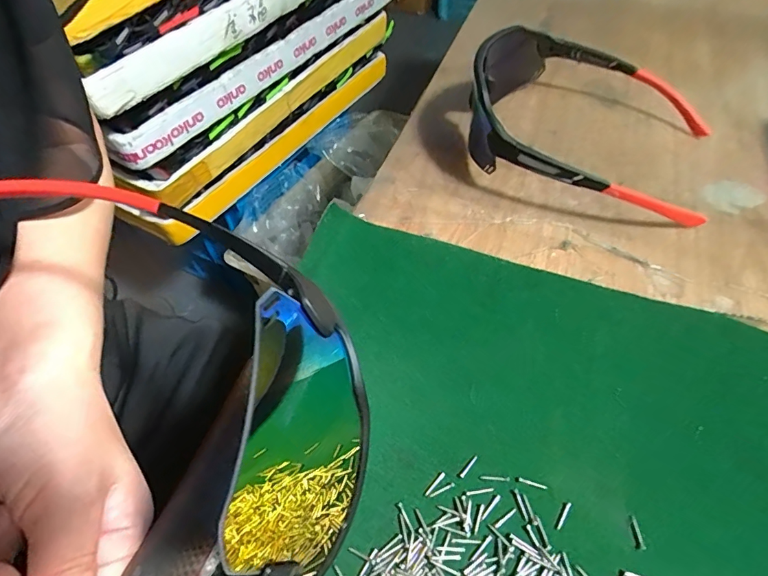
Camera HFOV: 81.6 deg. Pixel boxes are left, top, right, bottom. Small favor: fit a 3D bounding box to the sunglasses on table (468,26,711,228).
[{"bbox_3d":[0.151,-0.126,0.322,0.180,0.058,0.170,13,53,10],"label":"sunglasses on table"}]

